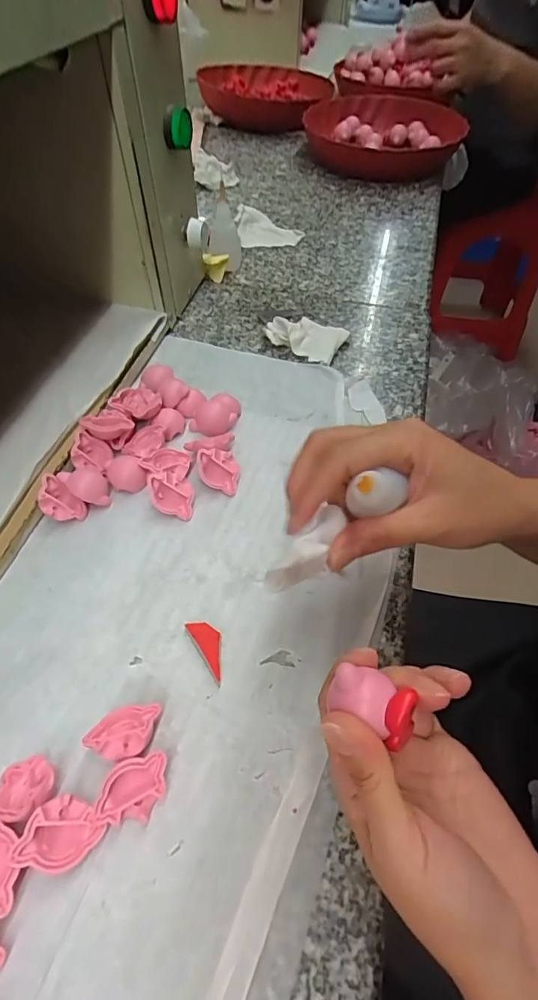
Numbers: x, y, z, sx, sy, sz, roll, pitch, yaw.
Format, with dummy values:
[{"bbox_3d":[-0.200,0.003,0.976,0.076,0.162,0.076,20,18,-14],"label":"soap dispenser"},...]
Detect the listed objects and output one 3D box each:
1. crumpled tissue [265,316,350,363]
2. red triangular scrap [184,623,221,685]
[{"bbox_3d":[0.033,-0.154,0.447,0.071,0.017,0.050,23,57,15],"label":"crumpled tissue"},{"bbox_3d":[-0.033,0.085,0.274,0.015,0.004,0.037,-30,63,-16],"label":"red triangular scrap"}]

